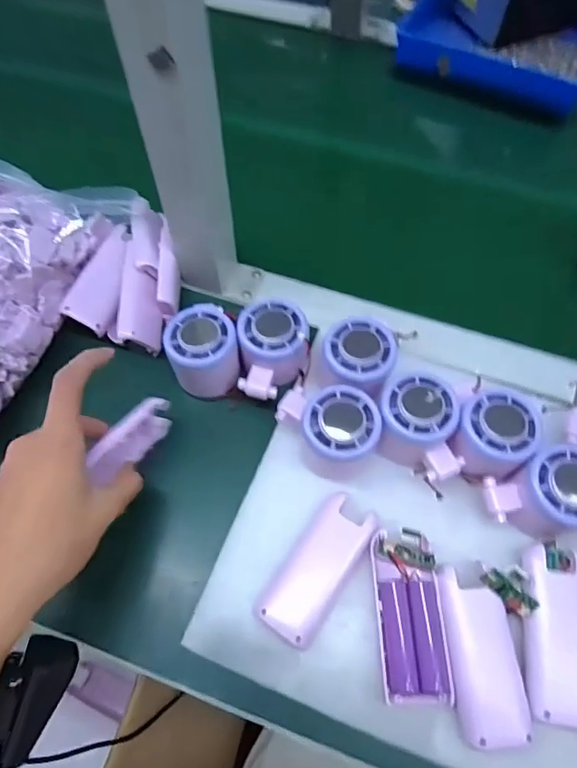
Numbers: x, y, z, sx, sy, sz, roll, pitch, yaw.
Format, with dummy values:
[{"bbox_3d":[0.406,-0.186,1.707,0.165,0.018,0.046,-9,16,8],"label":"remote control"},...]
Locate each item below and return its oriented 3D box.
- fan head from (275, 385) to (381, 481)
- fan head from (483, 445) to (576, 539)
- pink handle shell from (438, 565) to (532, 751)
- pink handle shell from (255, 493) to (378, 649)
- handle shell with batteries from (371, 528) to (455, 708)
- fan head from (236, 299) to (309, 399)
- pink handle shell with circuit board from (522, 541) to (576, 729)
[{"bbox_3d":[0.030,0.028,0.379,0.055,0.047,0.074,-30,67,-14],"label":"fan head"},{"bbox_3d":[0.179,0.080,0.360,0.071,0.051,0.050,-17,65,-9],"label":"fan head"},{"bbox_3d":[0.125,0.175,0.334,0.042,0.018,0.098,-1,64,-1],"label":"pink handle shell"},{"bbox_3d":[0.020,0.126,0.356,0.043,0.012,0.100,31,68,14],"label":"pink handle shell"},{"bbox_3d":[0.081,0.152,0.340,0.042,0.023,0.103,-2,64,-1],"label":"handle shell with batteries"},{"bbox_3d":[-0.010,-0.023,0.424,0.060,0.058,0.077,1,64,0],"label":"fan head"},{"bbox_3d":[0.177,0.163,0.341,0.042,0.023,0.106,7,64,3],"label":"pink handle shell with circuit board"}]

